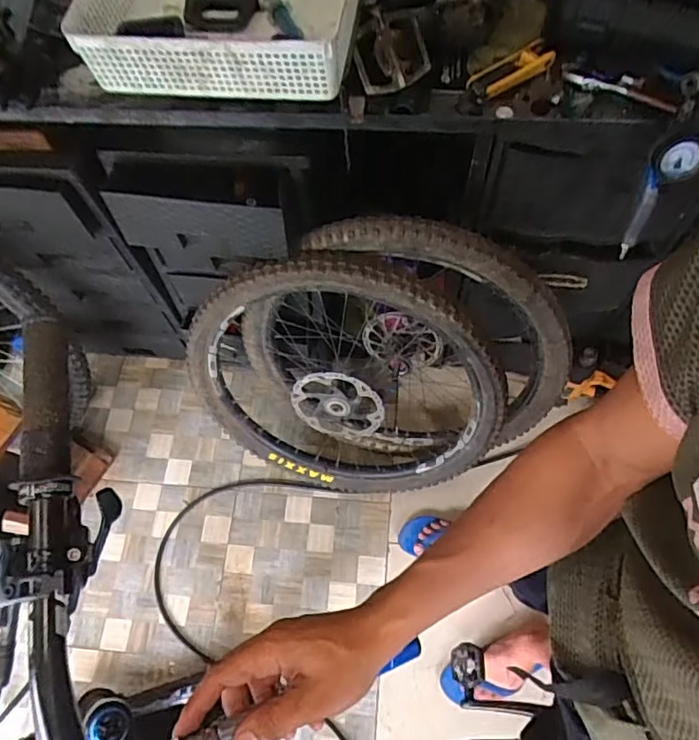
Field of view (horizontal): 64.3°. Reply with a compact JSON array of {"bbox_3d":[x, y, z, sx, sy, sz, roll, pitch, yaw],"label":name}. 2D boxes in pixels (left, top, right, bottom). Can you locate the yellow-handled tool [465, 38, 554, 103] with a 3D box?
[{"bbox_3d":[0.226,-0.420,0.780,0.119,0.024,0.043,-25,66,7],"label":"yellow-handled tool"}]

